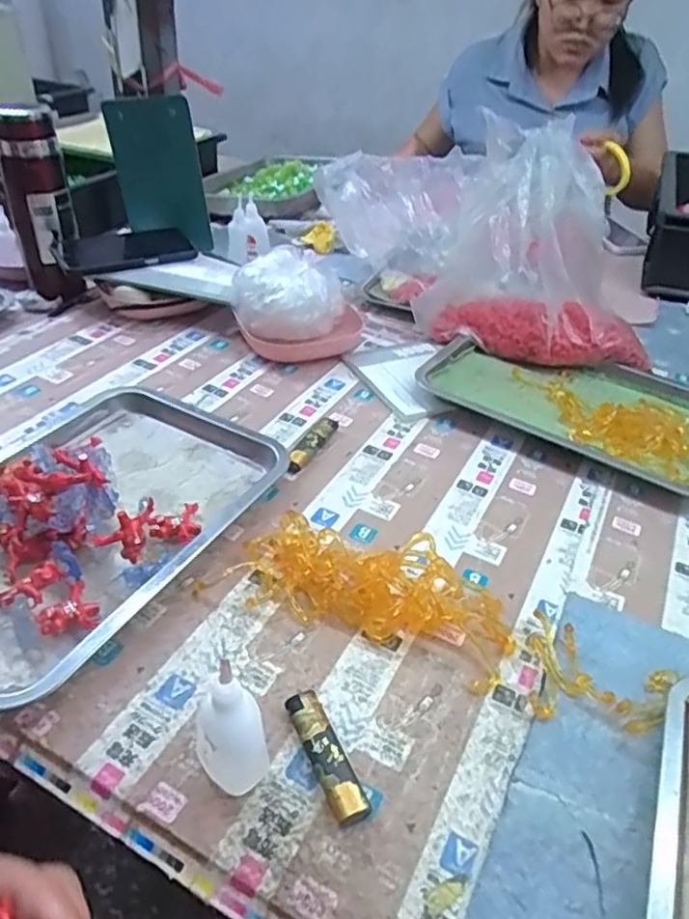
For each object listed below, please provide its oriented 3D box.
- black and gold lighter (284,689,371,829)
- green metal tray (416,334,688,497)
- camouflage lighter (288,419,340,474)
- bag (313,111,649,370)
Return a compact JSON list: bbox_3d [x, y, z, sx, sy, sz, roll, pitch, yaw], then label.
[{"bbox_3d":[-0.011,0.170,0.376,0.020,0.013,0.078,-15,42,-22],"label":"black and gold lighter"},{"bbox_3d":[0.255,-0.072,0.704,0.304,0.024,0.204,23,42,22],"label":"green metal tray"},{"bbox_3d":[-0.031,-0.014,0.605,0.018,0.011,0.090,19,41,18],"label":"camouflage lighter"},{"bbox_3d":[0.164,-0.296,0.817,0.203,0.212,0.456,-13,42,-20],"label":"bag"}]

